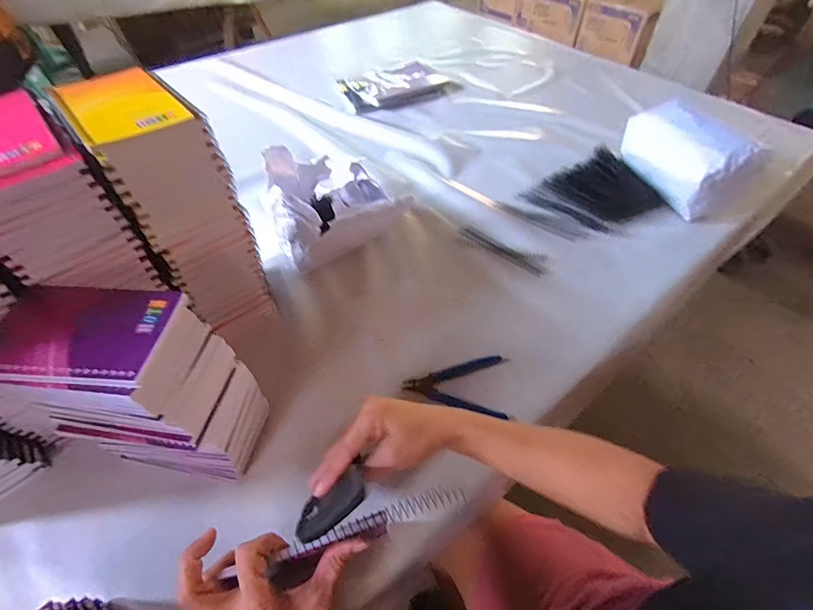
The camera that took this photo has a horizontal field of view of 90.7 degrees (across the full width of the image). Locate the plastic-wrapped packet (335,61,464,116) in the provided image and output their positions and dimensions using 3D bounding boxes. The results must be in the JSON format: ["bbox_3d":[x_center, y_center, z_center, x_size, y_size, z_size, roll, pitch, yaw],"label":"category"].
[{"bbox_3d":[-0.018,-0.542,0.990,0.271,0.031,0.152,-20,55,-17],"label":"plastic-wrapped packet"}]

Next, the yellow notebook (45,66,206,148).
[{"bbox_3d":[-0.248,-0.179,0.350,0.090,0.009,0.129,-36,60,-25],"label":"yellow notebook"}]

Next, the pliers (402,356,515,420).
[{"bbox_3d":[0.059,0.094,0.483,0.124,0.010,0.082,4,52,1],"label":"pliers"}]

